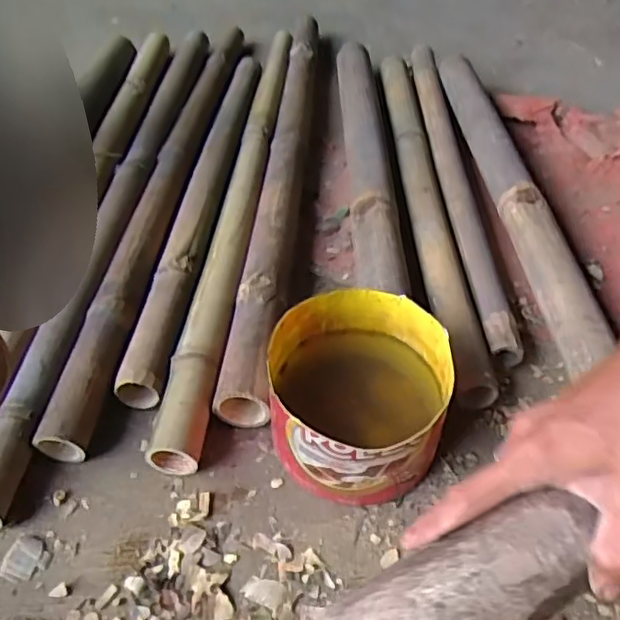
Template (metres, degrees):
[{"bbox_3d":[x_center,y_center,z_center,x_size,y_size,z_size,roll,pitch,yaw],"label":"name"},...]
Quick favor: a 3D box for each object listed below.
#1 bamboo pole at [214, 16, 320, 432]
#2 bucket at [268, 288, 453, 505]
[{"bbox_3d":[-0.028,-0.207,0.849,0.061,0.059,0.833,4,45,2],"label":"bamboo pole"},{"bbox_3d":[0.037,0.074,0.522,0.139,0.104,0.153,10,45,6],"label":"bucket"}]

